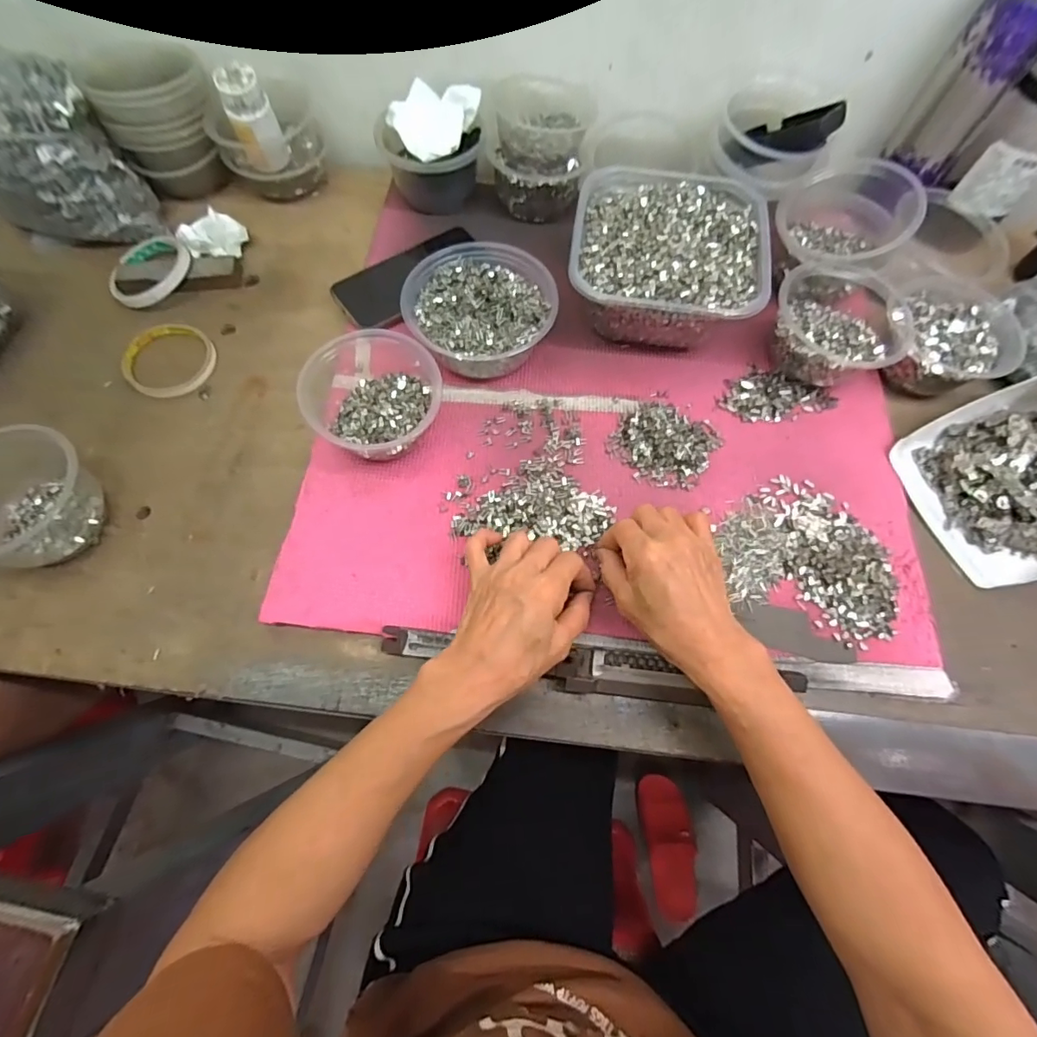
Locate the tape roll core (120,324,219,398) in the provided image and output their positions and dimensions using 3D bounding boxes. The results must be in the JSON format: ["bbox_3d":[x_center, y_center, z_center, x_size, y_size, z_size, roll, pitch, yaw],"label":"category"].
[{"bbox_3d":[-0.344,-0.157,0.494,0.084,0.011,0.082,0,70,0],"label":"tape roll core"}]

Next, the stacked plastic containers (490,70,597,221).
[{"bbox_3d":[0.024,-0.400,0.544,0.105,0.077,0.110,3,67,1],"label":"stacked plastic containers"}]

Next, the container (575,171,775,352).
[{"bbox_3d":[0.139,-0.247,0.489,0.174,0.079,0.178,8,68,3],"label":"container"}]

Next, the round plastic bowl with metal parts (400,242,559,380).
[{"bbox_3d":[-0.036,-0.191,0.474,0.130,0.058,0.123,0,67,-1],"label":"round plastic bowl with metal parts"}]

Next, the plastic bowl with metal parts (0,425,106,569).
[{"bbox_3d":[-0.403,-0.014,0.405,0.103,0.066,0.112,0,67,-1],"label":"plastic bowl with metal parts"}]

